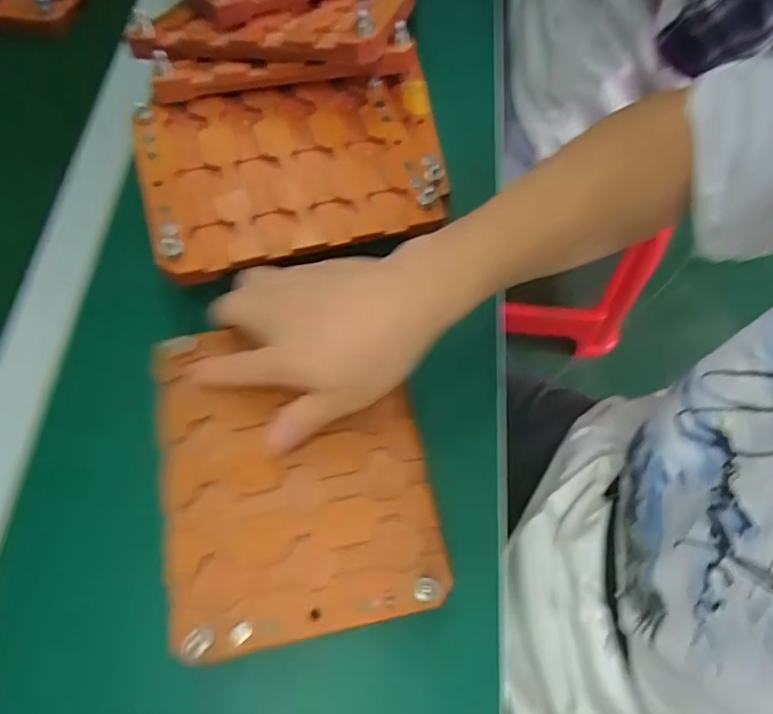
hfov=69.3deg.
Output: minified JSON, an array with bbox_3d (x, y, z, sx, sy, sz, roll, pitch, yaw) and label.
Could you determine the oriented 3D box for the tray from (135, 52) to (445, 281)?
[{"bbox_3d":[-0.061,-0.137,0.403,0.218,0.035,0.157,-13,66,-6],"label":"tray"}]

